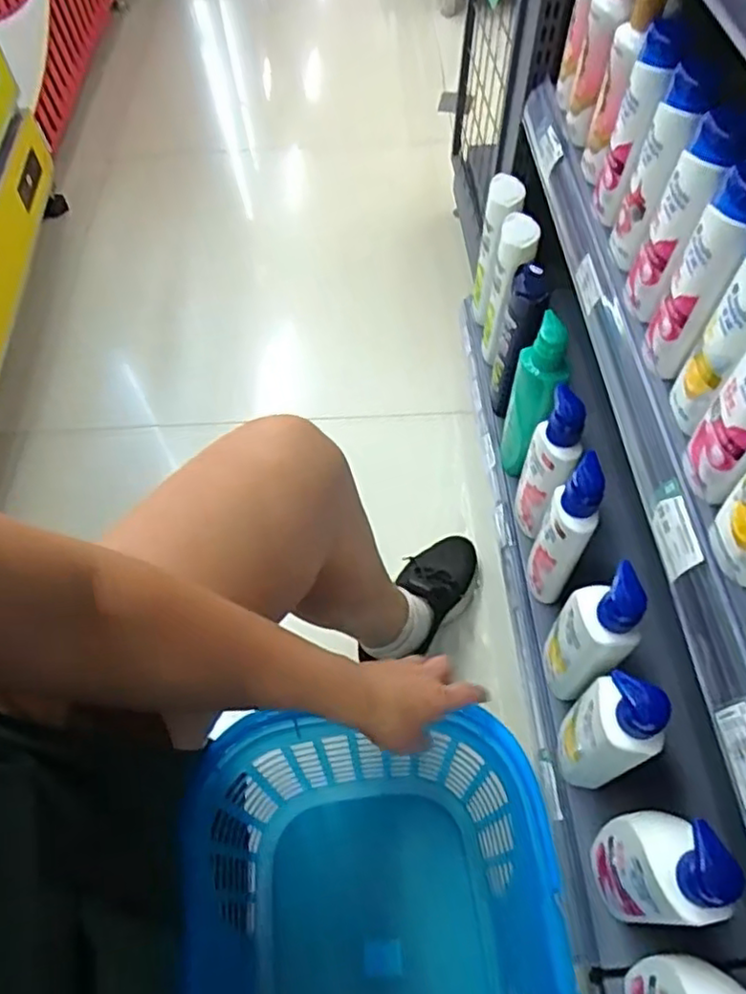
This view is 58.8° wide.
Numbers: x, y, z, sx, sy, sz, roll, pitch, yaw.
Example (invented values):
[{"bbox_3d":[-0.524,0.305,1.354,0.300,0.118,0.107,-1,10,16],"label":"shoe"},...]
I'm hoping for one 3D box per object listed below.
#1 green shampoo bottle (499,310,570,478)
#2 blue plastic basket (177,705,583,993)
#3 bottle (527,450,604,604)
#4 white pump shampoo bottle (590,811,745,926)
[{"bbox_3d":[0.189,-0.110,0.782,0.056,0.221,0.057,14,60,10],"label":"green shampoo bottle"},{"bbox_3d":[0.007,0.428,0.605,0.298,0.285,0.386,-6,58,-2],"label":"blue plastic basket"},{"bbox_3d":[0.201,0.040,0.703,0.045,0.202,0.070,14,60,10],"label":"bottle"},{"bbox_3d":[0.227,0.305,0.544,0.049,0.210,0.079,-11,59,-4],"label":"white pump shampoo bottle"}]

